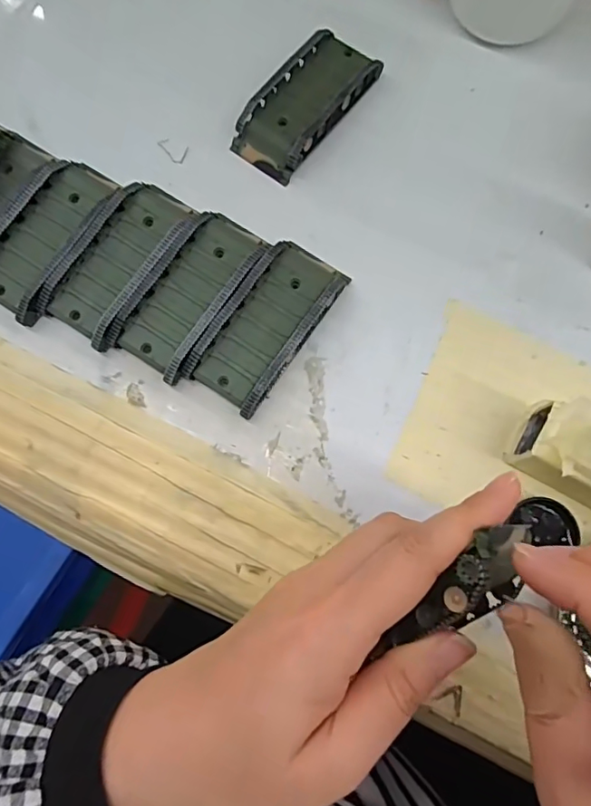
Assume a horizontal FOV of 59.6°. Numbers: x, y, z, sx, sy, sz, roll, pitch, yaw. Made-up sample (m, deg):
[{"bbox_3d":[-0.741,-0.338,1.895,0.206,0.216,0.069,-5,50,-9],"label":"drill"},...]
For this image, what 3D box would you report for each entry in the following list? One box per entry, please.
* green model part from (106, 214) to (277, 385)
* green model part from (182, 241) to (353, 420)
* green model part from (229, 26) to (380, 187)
[{"bbox_3d":[-0.054,-0.061,0.281,0.044,0.019,0.094,34,79,8],"label":"green model part"},{"bbox_3d":[-0.013,-0.043,0.277,0.044,0.020,0.095,33,79,8],"label":"green model part"},{"bbox_3d":[0.007,-0.179,0.310,0.043,0.022,0.095,37,79,8],"label":"green model part"}]

